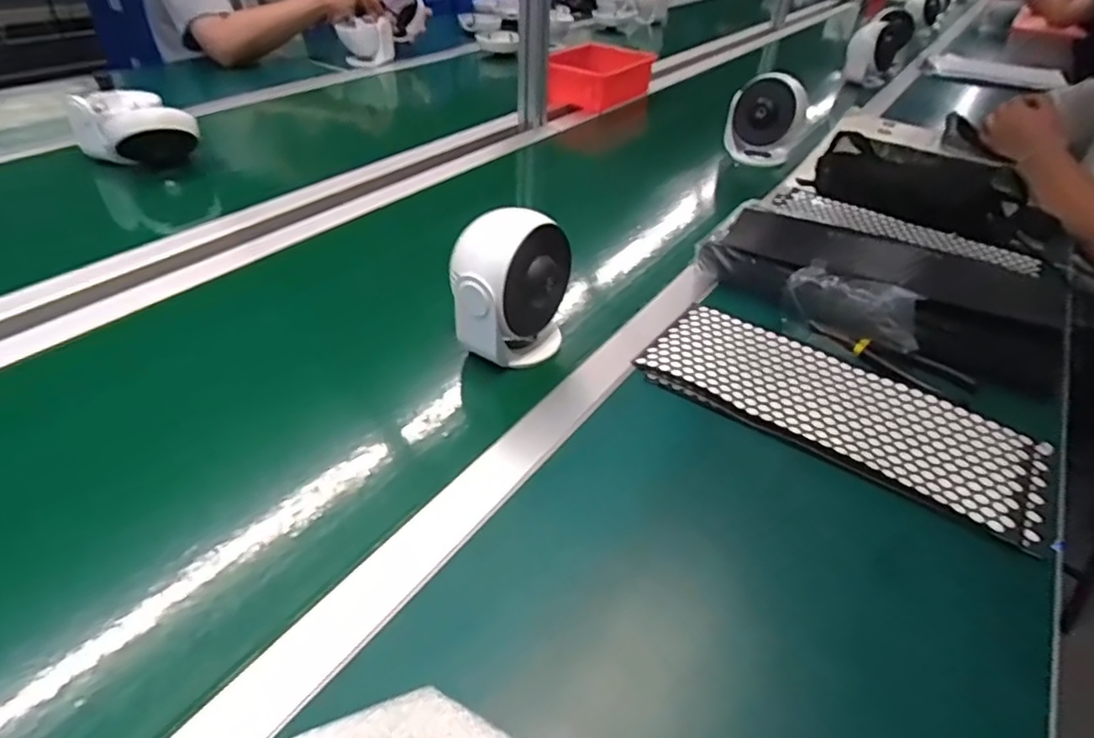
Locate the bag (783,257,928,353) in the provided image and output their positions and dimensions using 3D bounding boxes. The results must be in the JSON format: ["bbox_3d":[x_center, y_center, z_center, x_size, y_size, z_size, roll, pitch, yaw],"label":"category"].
[{"bbox_3d":[0.306,-0.061,0.606,0.125,0.066,0.023,26,44,28],"label":"bag"}]

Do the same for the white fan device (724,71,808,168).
[{"bbox_3d":[0.361,-0.413,1.013,0.114,0.140,0.059,13,40,14],"label":"white fan device"}]

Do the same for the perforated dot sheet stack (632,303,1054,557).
[{"bbox_3d":[0.255,0.029,0.542,0.330,0.015,0.138,24,43,25],"label":"perforated dot sheet stack"}]

